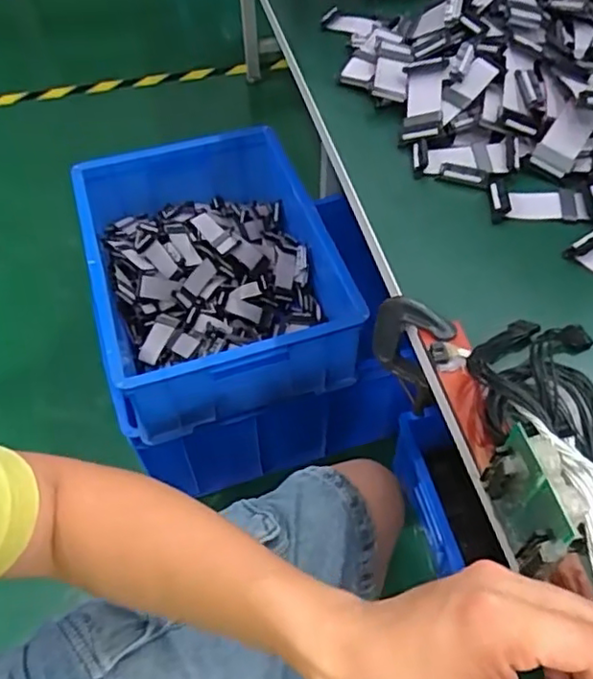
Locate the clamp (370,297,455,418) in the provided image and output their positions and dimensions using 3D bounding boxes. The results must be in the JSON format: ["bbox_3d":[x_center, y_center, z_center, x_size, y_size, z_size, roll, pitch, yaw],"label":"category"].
[{"bbox_3d":[0.088,0.012,0.483,0.056,0.112,0.015,25,58,19],"label":"clamp"}]

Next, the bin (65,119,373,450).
[{"bbox_3d":[-0.131,-0.115,0.992,0.358,0.163,0.473,-16,54,-10],"label":"bin"}]

